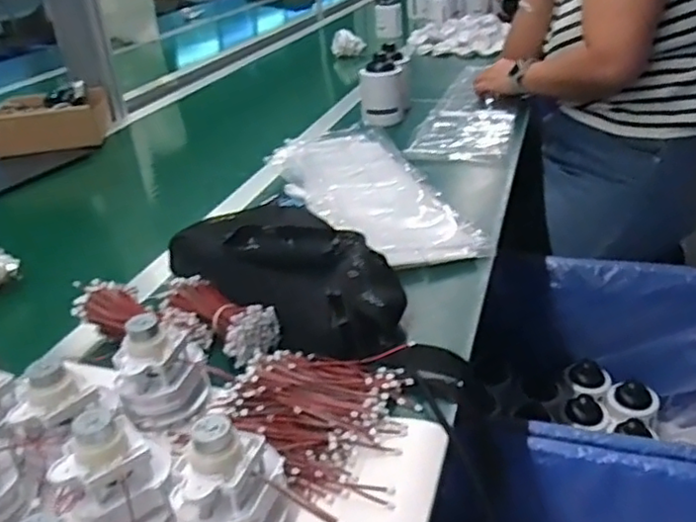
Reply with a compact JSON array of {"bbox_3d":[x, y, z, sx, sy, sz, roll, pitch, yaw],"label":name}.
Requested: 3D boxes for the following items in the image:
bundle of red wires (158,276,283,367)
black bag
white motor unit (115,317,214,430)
[{"bbox_3d":[-0.122,0.049,0.593,0.122,0.040,0.051,19,36,36],"label":"bundle of red wires"},{"bbox_3d":[-0.056,0.004,0.625,0.134,0.075,0.266,-27,36,-35],"label":"black bag"},{"bbox_3d":[-0.150,0.083,0.502,0.069,0.081,0.059,-14,30,-16],"label":"white motor unit"}]

